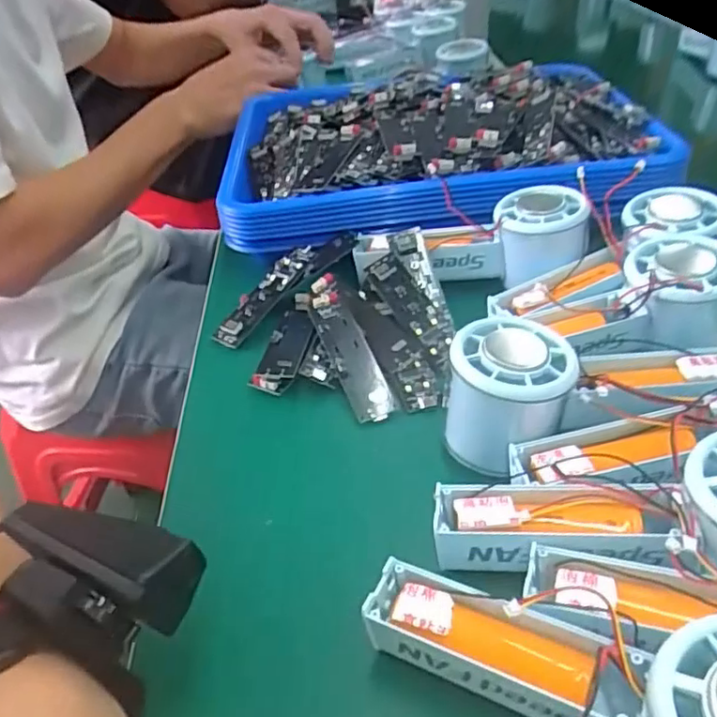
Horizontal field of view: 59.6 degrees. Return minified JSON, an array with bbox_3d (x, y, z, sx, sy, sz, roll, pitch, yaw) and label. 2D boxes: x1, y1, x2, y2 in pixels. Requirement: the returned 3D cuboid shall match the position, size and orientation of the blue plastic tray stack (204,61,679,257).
[{"bbox_3d":[0.061,-0.185,0.519,0.341,0.052,0.263,-3,39,4],"label":"blue plastic tray stack"}]

